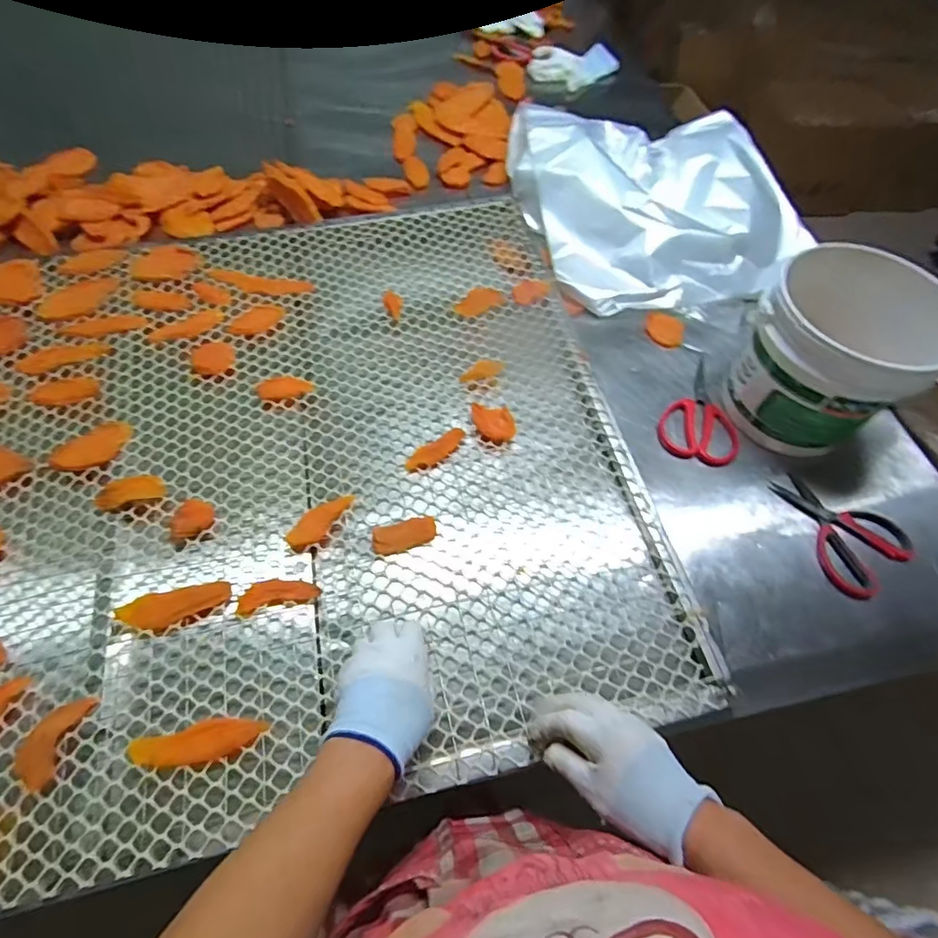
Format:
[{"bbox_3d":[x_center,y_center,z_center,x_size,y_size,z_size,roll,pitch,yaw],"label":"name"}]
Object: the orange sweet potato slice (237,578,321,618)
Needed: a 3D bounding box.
[{"bbox_3d":[-0.203,0.133,0.565,0.081,0.006,0.032,-12,63,-10],"label":"orange sweet potato slice"}]

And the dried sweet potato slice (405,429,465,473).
[{"bbox_3d":[-0.040,-0.022,0.645,0.082,0.015,0.028,-30,67,-18],"label":"dried sweet potato slice"}]

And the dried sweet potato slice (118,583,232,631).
[{"bbox_3d":[-0.300,0.140,0.543,0.102,0.011,0.037,-13,63,-10],"label":"dried sweet potato slice"}]

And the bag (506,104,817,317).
[{"bbox_3d":[0.300,-0.436,0.849,0.412,0.095,0.387,-9,62,-8],"label":"bag"}]

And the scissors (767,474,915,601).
[{"bbox_3d":[0.432,0.068,0.629,0.116,0.021,0.148,-31,67,-18],"label":"scissors"}]

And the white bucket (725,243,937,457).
[{"bbox_3d":[0.433,-0.127,0.646,0.170,0.191,0.170,1,61,-2],"label":"white bucket"}]

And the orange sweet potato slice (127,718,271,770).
[{"bbox_3d":[-0.247,0.249,0.484,0.117,0.012,0.034,-12,63,-9],"label":"orange sweet potato slice"}]

